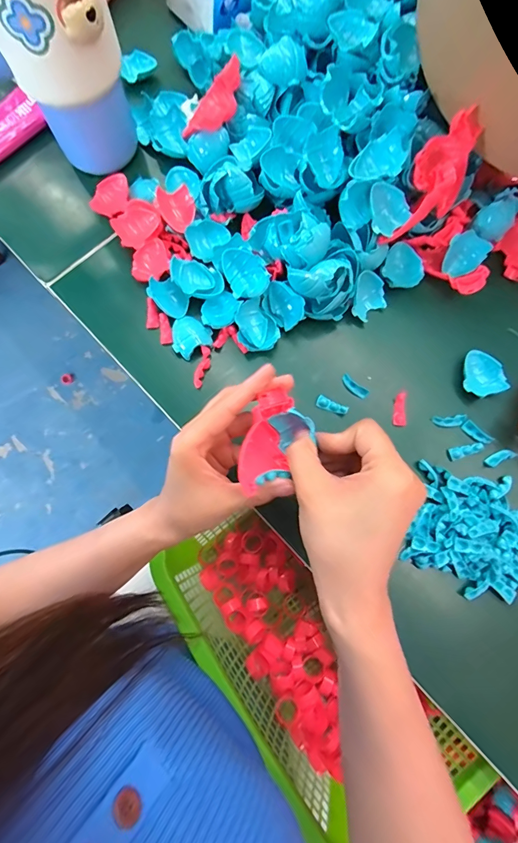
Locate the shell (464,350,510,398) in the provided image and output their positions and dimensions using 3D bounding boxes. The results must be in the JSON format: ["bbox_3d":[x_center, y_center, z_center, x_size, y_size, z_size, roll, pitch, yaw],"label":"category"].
[{"bbox_3d":[0.207,-0.044,0.368,0.038,0.017,0.043,-8,77,-3],"label":"shell"}]

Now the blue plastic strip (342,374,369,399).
[{"bbox_3d":[0.090,-0.032,0.371,0.028,0.004,0.012,40,79,8],"label":"blue plastic strip"}]

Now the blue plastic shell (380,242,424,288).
[{"bbox_3d":[0.141,-0.154,0.387,0.038,0.008,0.048,2,77,0],"label":"blue plastic shell"}]

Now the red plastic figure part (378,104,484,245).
[{"bbox_3d":[0.156,-0.211,0.356,0.047,0.046,0.119,31,100,6],"label":"red plastic figure part"}]

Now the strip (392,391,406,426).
[{"bbox_3d":[0.132,-0.012,0.366,0.012,0.009,0.032,8,77,1],"label":"strip"}]

